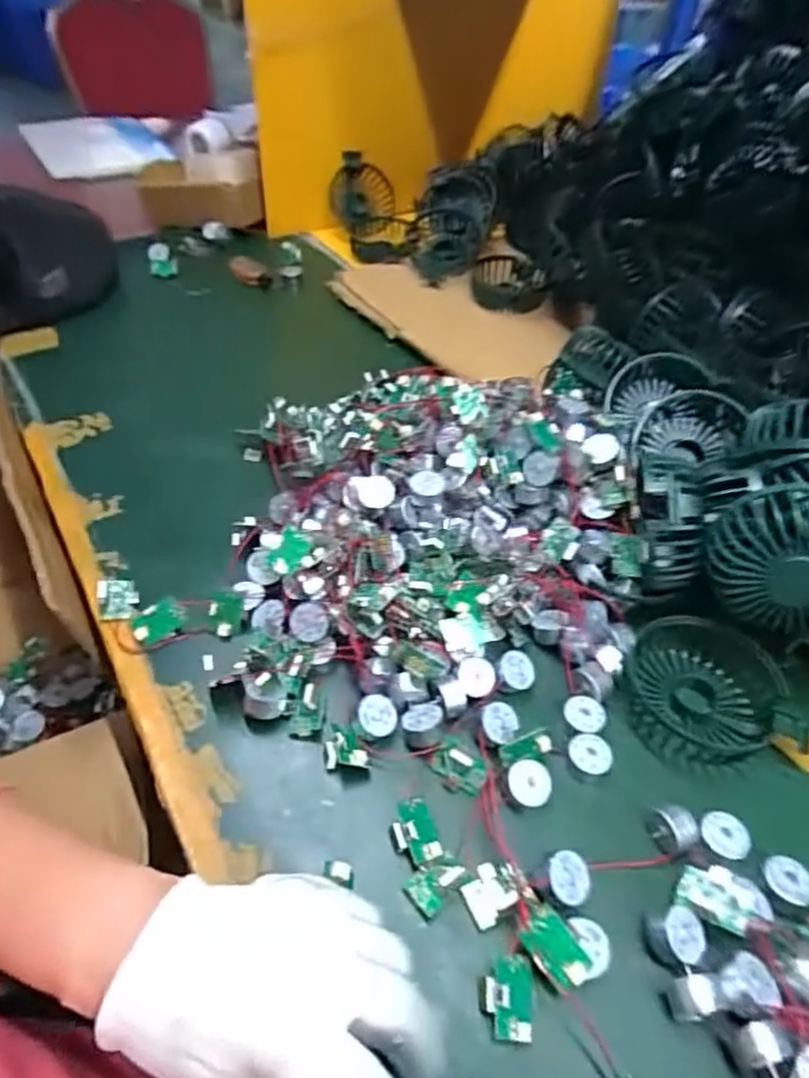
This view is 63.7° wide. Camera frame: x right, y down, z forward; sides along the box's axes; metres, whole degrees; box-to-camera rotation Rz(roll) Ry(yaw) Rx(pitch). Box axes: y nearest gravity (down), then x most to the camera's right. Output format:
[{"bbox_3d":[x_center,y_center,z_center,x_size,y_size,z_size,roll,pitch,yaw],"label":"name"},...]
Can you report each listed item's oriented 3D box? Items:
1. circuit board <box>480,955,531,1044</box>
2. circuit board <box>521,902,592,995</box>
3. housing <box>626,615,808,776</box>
[{"bbox_3d":[0.043,0.197,0.280,0.022,0.013,0.030,7,45,3],"label":"circuit board"},{"bbox_3d":[0.066,0.181,0.289,0.020,0.004,0.031,-32,63,-16],"label":"circuit board"},{"bbox_3d":[0.182,0.091,0.390,0.099,0.037,0.089,-8,46,-11],"label":"housing"}]

